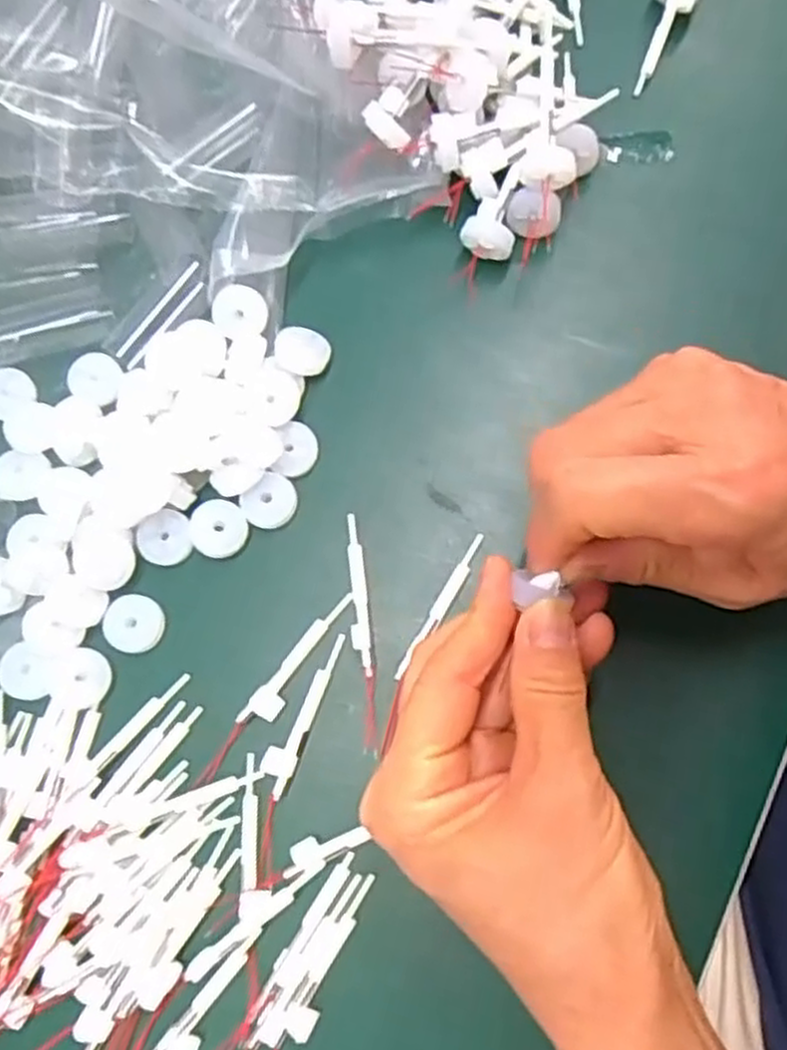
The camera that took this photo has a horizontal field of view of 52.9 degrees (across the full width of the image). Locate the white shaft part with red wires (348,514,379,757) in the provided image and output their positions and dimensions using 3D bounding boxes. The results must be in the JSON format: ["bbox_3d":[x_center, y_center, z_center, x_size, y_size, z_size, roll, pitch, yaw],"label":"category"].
[{"bbox_3d":[-0.011,0.037,0.282,0.007,0.008,0.083,-5,75,0],"label":"white shaft part with red wires"}]

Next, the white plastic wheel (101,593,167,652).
[{"bbox_3d":[-0.094,0.035,0.286,0.021,0.004,0.020,14,76,5],"label":"white plastic wheel"}]

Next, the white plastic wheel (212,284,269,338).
[{"bbox_3d":[-0.060,-0.084,0.309,0.021,0.004,0.019,-1,75,1],"label":"white plastic wheel"}]

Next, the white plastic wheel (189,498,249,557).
[{"bbox_3d":[-0.065,0.001,0.292,0.021,0.004,0.021,0,75,2],"label":"white plastic wheel"}]

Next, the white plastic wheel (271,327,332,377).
[{"bbox_3d":[-0.036,-0.068,0.307,0.021,0.004,0.020,0,75,2],"label":"white plastic wheel"}]

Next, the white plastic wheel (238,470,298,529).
[{"bbox_3d":[-0.046,-0.009,0.294,0.018,0.004,0.020,43,80,11],"label":"white plastic wheel"}]

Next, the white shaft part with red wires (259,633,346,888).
[{"bbox_3d":[-0.036,0.077,0.272,0.015,0.004,0.085,15,76,6],"label":"white shaft part with red wires"}]

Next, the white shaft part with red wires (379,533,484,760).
[{"bbox_3d":[0.015,0.033,0.283,0.006,0.005,0.068,29,78,9],"label":"white shaft part with red wires"}]

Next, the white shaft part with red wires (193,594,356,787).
[{"bbox_3d":[-0.040,0.057,0.279,0.010,0.004,0.080,37,79,10],"label":"white shaft part with red wires"}]

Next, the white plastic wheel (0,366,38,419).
[{"bbox_3d":[-0.154,-0.054,0.314,0.020,0.004,0.021,0,75,2],"label":"white plastic wheel"}]

